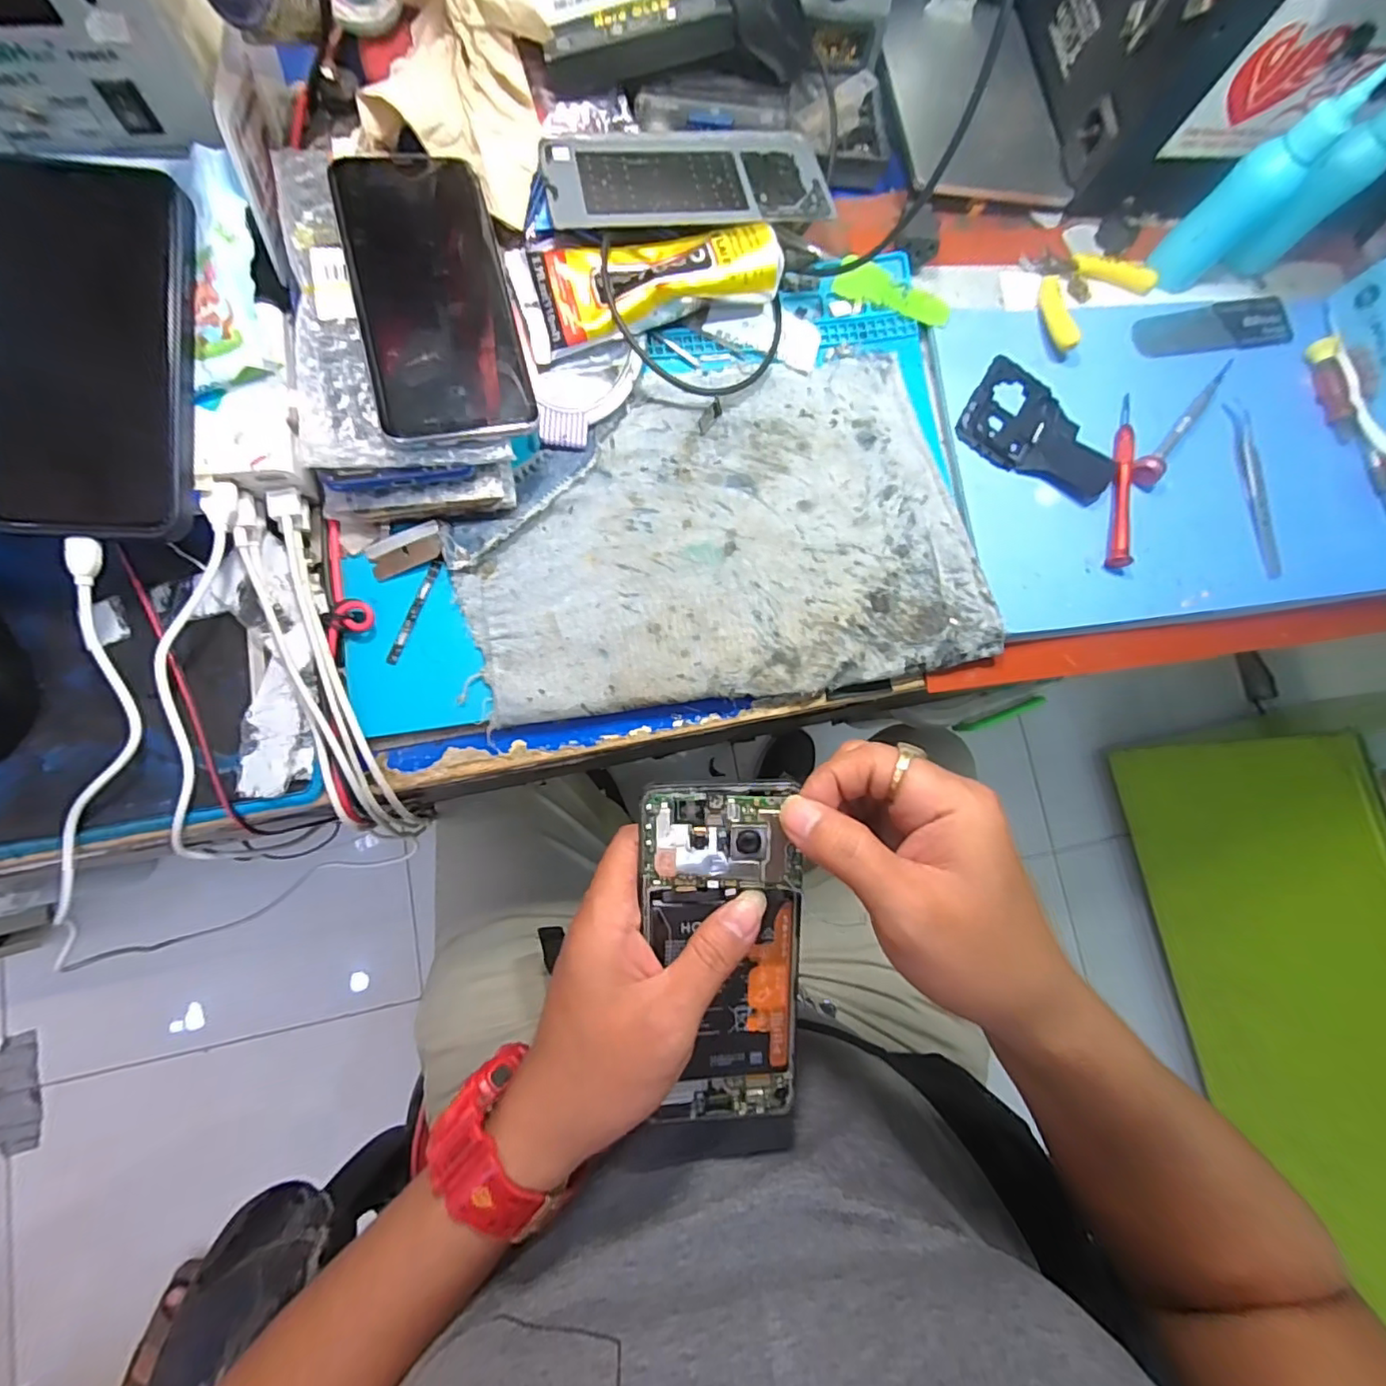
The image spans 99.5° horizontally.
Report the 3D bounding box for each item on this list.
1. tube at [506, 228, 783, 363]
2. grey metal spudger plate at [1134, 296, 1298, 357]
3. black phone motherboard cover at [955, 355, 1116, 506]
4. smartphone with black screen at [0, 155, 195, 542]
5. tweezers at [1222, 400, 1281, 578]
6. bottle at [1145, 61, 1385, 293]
[{"bbox_3d":[-0.026,-0.229,0.318,0.140,0.025,0.058,-22,85,-11],"label":"tube"},{"bbox_3d":[0.346,-0.242,0.388,0.119,0.004,0.035,-10,82,-9],"label":"grey metal spudger plate"},{"bbox_3d":[0.214,-0.157,0.357,0.097,0.006,0.066,33,78,-2],"label":"black phone motherboard cover"},{"bbox_3d":[-0.265,-0.147,0.254,0.080,0.011,0.156,2,90,-9],"label":"smartphone with black screen"},{"bbox_3d":[0.355,-0.128,0.370,0.015,0.006,0.111,-13,83,-10],"label":"tweezers"},{"bbox_3d":[0.326,-0.287,0.335,0.030,0.107,0.035,21,79,-4],"label":"bottle"}]

